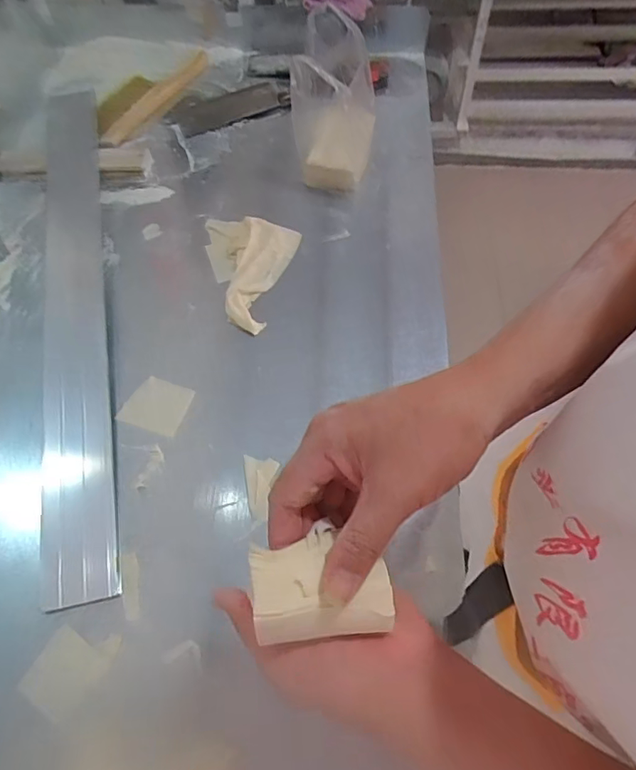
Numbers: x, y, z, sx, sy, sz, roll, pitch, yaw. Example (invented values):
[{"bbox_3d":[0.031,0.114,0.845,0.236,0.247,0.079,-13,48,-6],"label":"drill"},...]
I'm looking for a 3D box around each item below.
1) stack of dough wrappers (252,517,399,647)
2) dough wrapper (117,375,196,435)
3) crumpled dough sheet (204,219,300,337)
[{"bbox_3d":[0.001,0.108,0.289,0.073,0.017,0.055,-7,61,-5],"label":"stack of dough wrappers"},{"bbox_3d":[-0.227,0.028,0.724,0.086,0.004,0.074,19,67,8],"label":"dough wrapper"},{"bbox_3d":[-0.125,-0.186,0.821,0.148,0.025,0.213,8,62,6],"label":"crumpled dough sheet"}]

